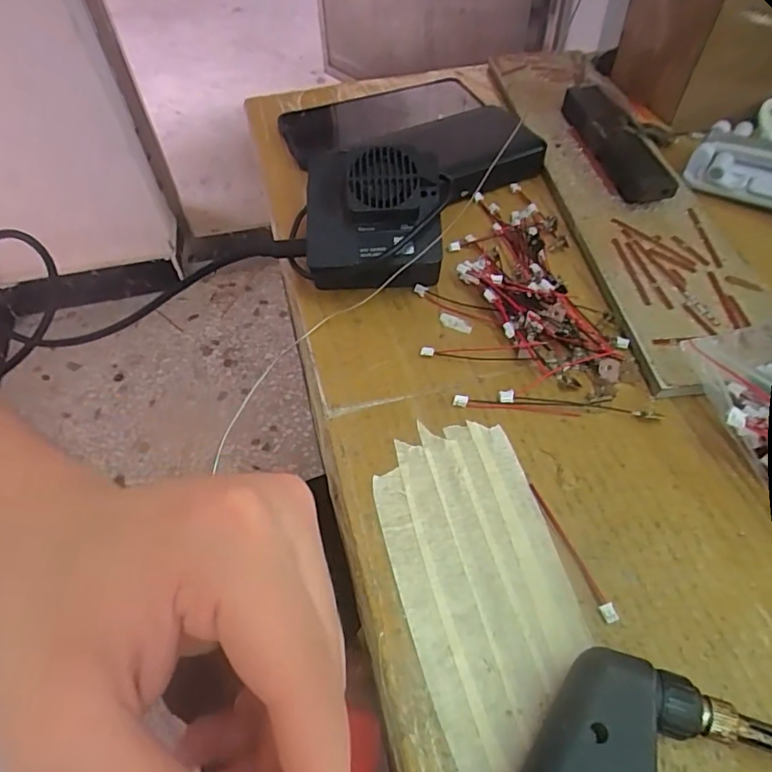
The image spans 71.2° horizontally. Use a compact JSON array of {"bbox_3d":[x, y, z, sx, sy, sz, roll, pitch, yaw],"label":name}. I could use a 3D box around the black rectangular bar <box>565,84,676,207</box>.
[{"bbox_3d":[0.167,-0.182,0.397,0.031,0.023,0.142,-9,52,-1],"label":"black rectangular bar"}]

